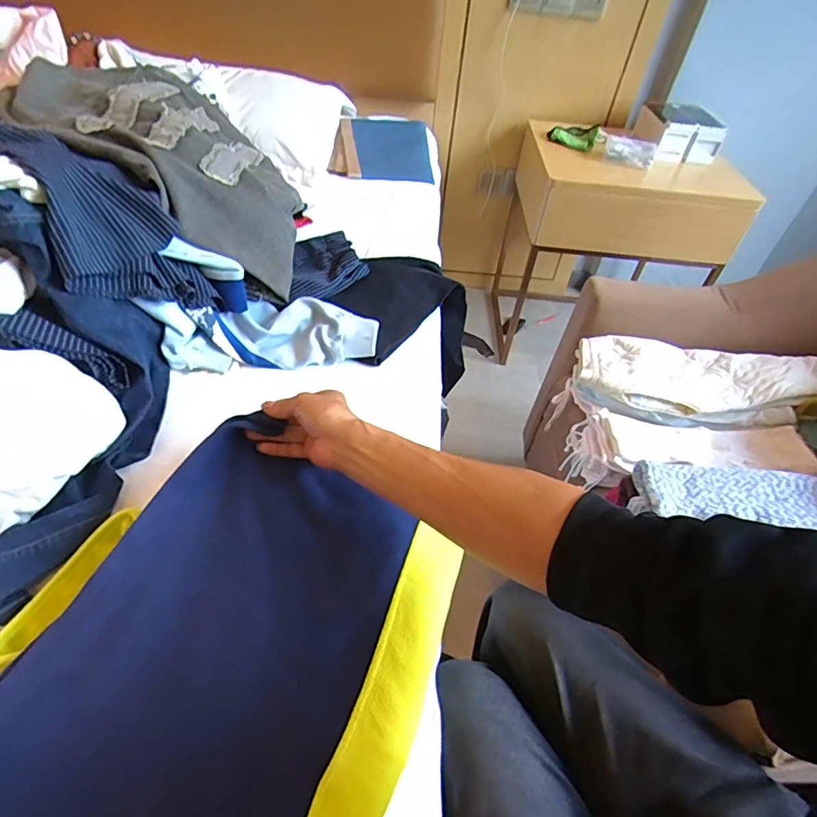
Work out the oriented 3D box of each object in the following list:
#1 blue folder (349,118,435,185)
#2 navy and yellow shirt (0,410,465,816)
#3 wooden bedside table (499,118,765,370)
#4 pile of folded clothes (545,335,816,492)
[{"bbox_3d":[-0.045,-0.724,1.342,0.207,0.012,0.293,-1,58,-7],"label":"blue folder"},{"bbox_3d":[-0.162,0.212,0.405,0.349,0.065,0.455,19,49,11],"label":"navy and yellow shirt"},{"bbox_3d":[0.591,-0.478,1.526,0.528,0.616,0.438,4,48,-3],"label":"wooden bedside table"},{"bbox_3d":[0.522,0.014,0.870,0.445,0.150,0.260,5,48,-2],"label":"pile of folded clothes"}]

